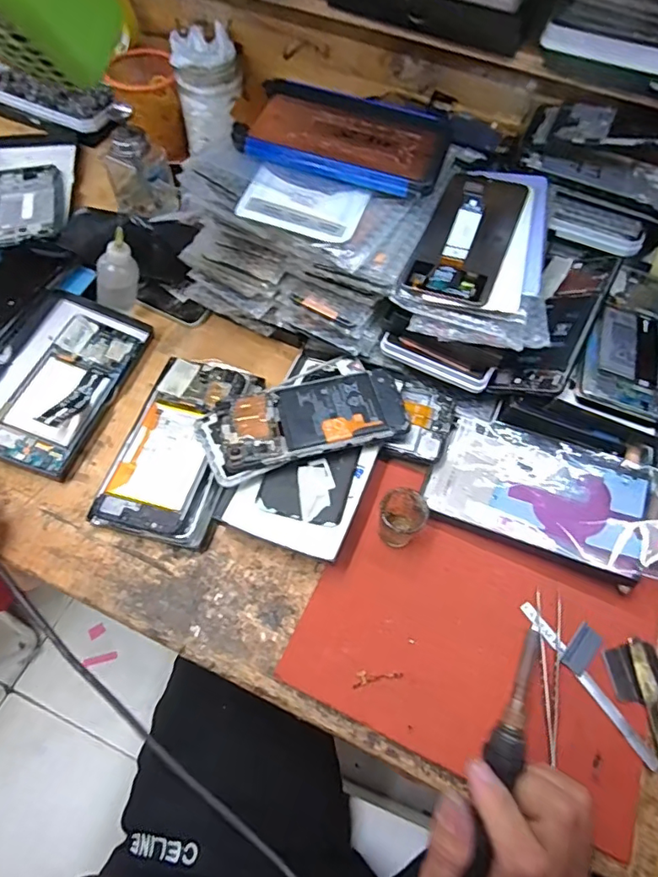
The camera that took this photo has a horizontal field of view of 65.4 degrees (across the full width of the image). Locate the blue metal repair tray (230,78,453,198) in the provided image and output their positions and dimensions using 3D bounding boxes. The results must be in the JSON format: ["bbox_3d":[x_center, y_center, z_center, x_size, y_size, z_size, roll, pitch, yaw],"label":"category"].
[{"bbox_3d":[0.018,-0.263,0.445,0.169,0.022,0.112,18,61,8],"label":"blue metal repair tray"}]

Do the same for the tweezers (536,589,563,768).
[{"bbox_3d":[0.162,0.169,0.375,0.019,0.010,0.115,11,61,4],"label":"tweezers"}]

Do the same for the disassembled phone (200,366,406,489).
[{"bbox_3d":[-0.023,-0.015,0.440,0.171,0.013,0.075,-15,63,-9],"label":"disassembled phone"}]

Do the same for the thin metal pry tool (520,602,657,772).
[{"bbox_3d":[0.189,0.178,0.377,0.010,0.004,0.129,-30,67,-17],"label":"thin metal pry tool"}]

